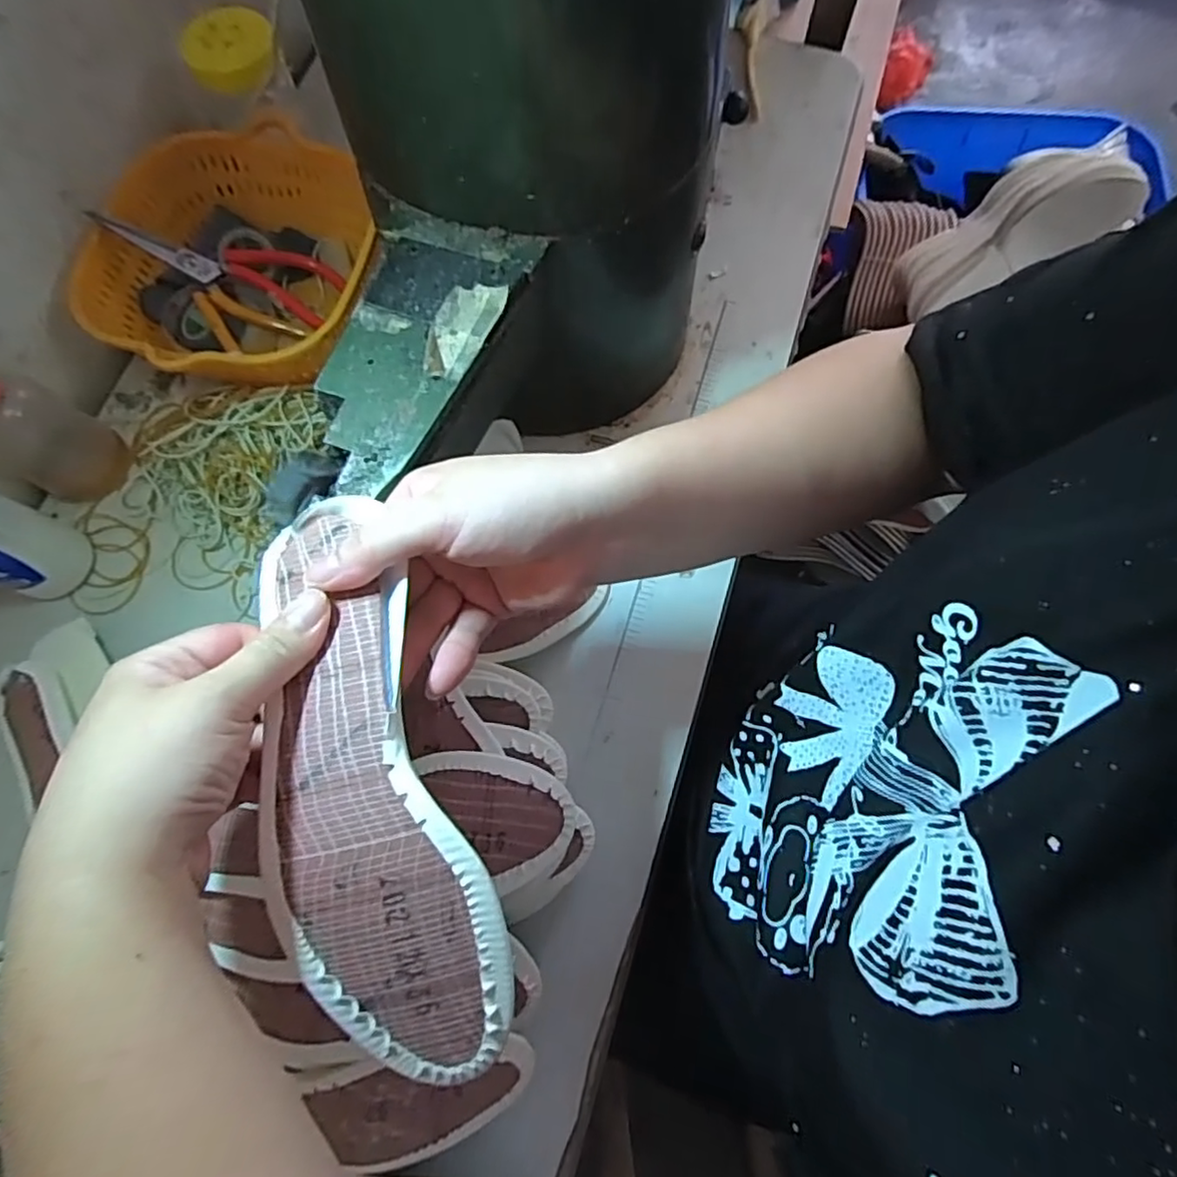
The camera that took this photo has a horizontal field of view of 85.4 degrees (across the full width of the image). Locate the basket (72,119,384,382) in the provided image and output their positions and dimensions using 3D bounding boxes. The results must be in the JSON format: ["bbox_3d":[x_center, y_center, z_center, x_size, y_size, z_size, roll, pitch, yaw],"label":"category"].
[{"bbox_3d":[-0.277,-0.248,0.508,0.193,0.085,0.224,-9,74,-1],"label":"basket"}]

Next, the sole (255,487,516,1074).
[{"bbox_3d":[-0.088,0.071,0.248,0.070,0.024,0.223,-18,79,-4],"label":"sole"}]

